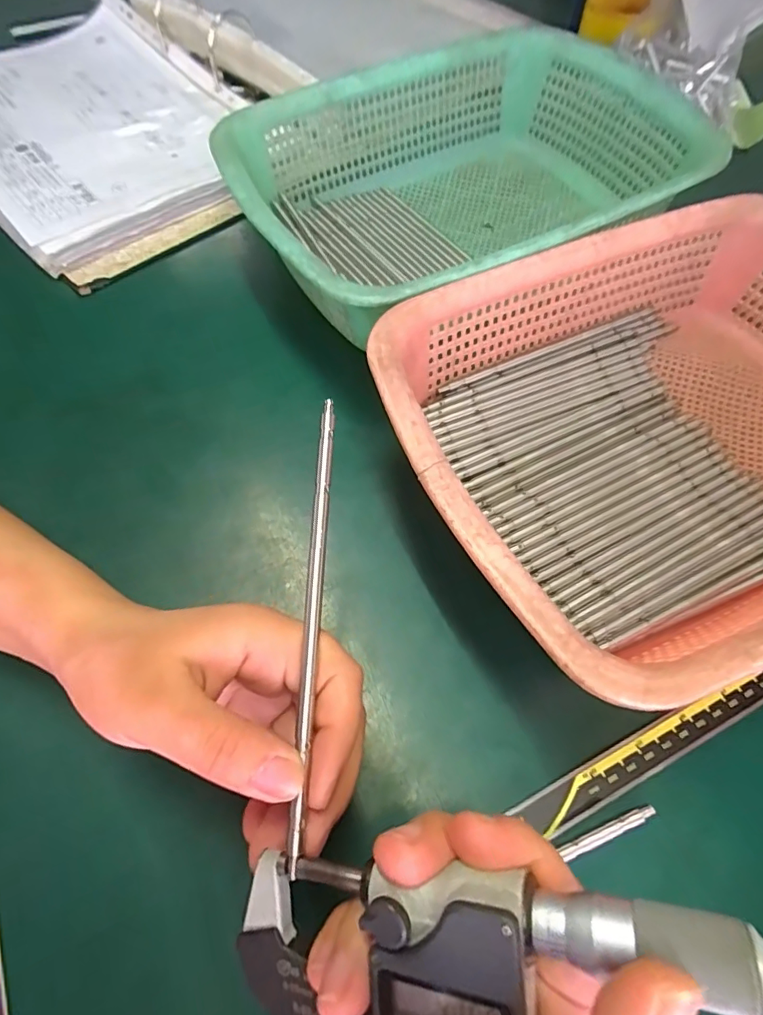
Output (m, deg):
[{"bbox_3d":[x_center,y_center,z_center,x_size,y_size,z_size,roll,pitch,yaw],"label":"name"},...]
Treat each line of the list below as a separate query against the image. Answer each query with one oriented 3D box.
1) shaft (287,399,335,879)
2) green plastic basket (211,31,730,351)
[{"bbox_3d":[-0.024,0.037,0.187,0.005,0.007,0.161,2,74,2],"label":"shaft"},{"bbox_3d":[0.052,-0.221,0.372,0.295,0.082,0.222,-23,65,-13],"label":"green plastic basket"}]

